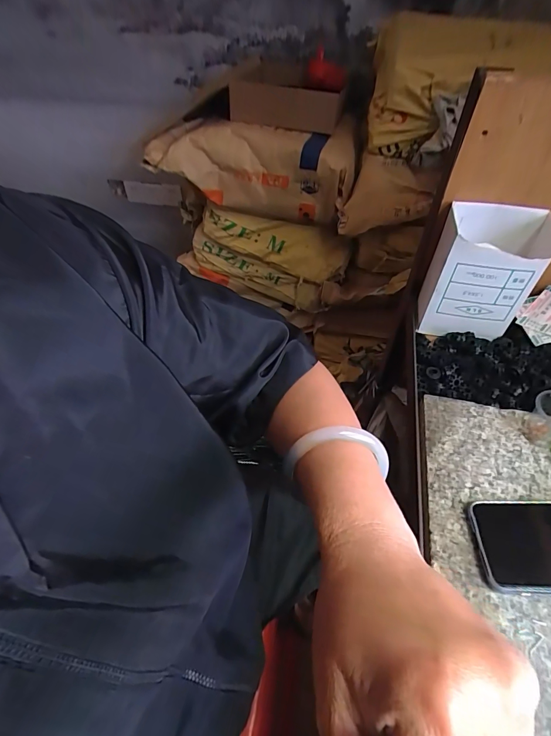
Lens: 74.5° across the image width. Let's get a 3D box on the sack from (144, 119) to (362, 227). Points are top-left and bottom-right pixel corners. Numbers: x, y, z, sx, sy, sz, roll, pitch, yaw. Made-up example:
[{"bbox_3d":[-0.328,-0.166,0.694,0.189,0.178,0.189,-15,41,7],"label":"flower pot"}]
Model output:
[{"bbox_3d":[-0.061,-0.500,0.934,0.508,0.194,0.167,8,49,8],"label":"sack"}]

